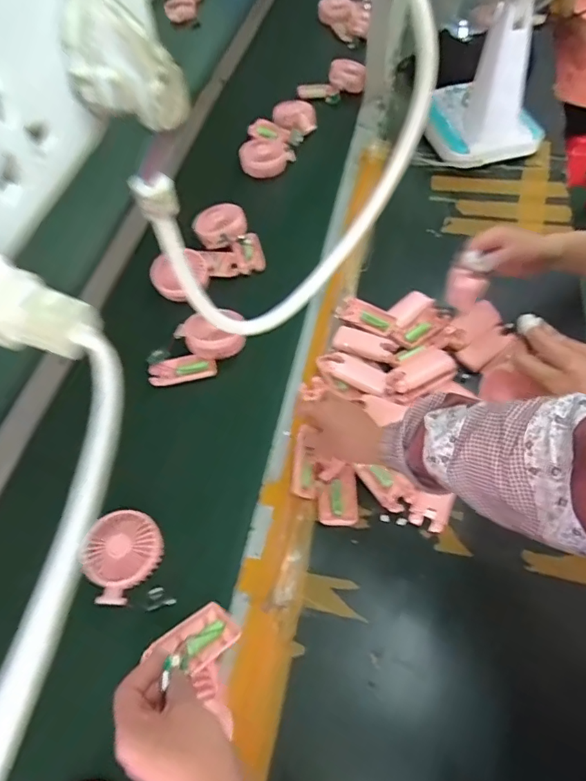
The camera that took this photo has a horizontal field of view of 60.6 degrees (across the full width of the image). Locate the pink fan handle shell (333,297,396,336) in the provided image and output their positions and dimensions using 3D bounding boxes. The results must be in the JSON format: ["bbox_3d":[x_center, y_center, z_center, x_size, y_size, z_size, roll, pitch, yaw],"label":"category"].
[{"bbox_3d":[0.119,-0.119,0.809,0.094,0.015,0.045,28,64,20],"label":"pink fan handle shell"}]

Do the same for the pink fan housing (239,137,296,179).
[{"bbox_3d":[-0.053,-0.503,1.062,0.115,0.035,0.115,-2,58,3],"label":"pink fan housing"}]

